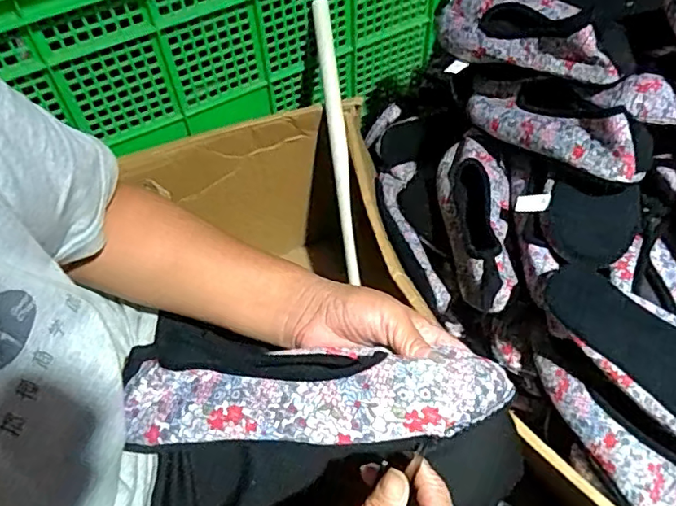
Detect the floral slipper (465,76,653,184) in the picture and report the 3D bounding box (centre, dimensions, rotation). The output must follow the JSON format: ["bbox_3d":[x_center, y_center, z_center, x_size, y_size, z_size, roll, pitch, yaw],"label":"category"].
[{"bbox_3d":[0.234,-0.153,0.634,0.078,0.061,0.245,-24,38,-14],"label":"floral slipper"}]

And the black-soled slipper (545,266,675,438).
[{"bbox_3d":[0.305,0.106,0.547,0.242,0.055,0.095,35,79,9],"label":"black-soled slipper"}]

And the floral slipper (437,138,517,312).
[{"bbox_3d":[0.162,-0.050,0.665,0.080,0.062,0.242,3,54,4],"label":"floral slipper"}]

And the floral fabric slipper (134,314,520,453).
[{"bbox_3d":[-0.019,0.088,0.362,0.242,0.030,0.074,-1,54,10],"label":"floral fabric slipper"}]

